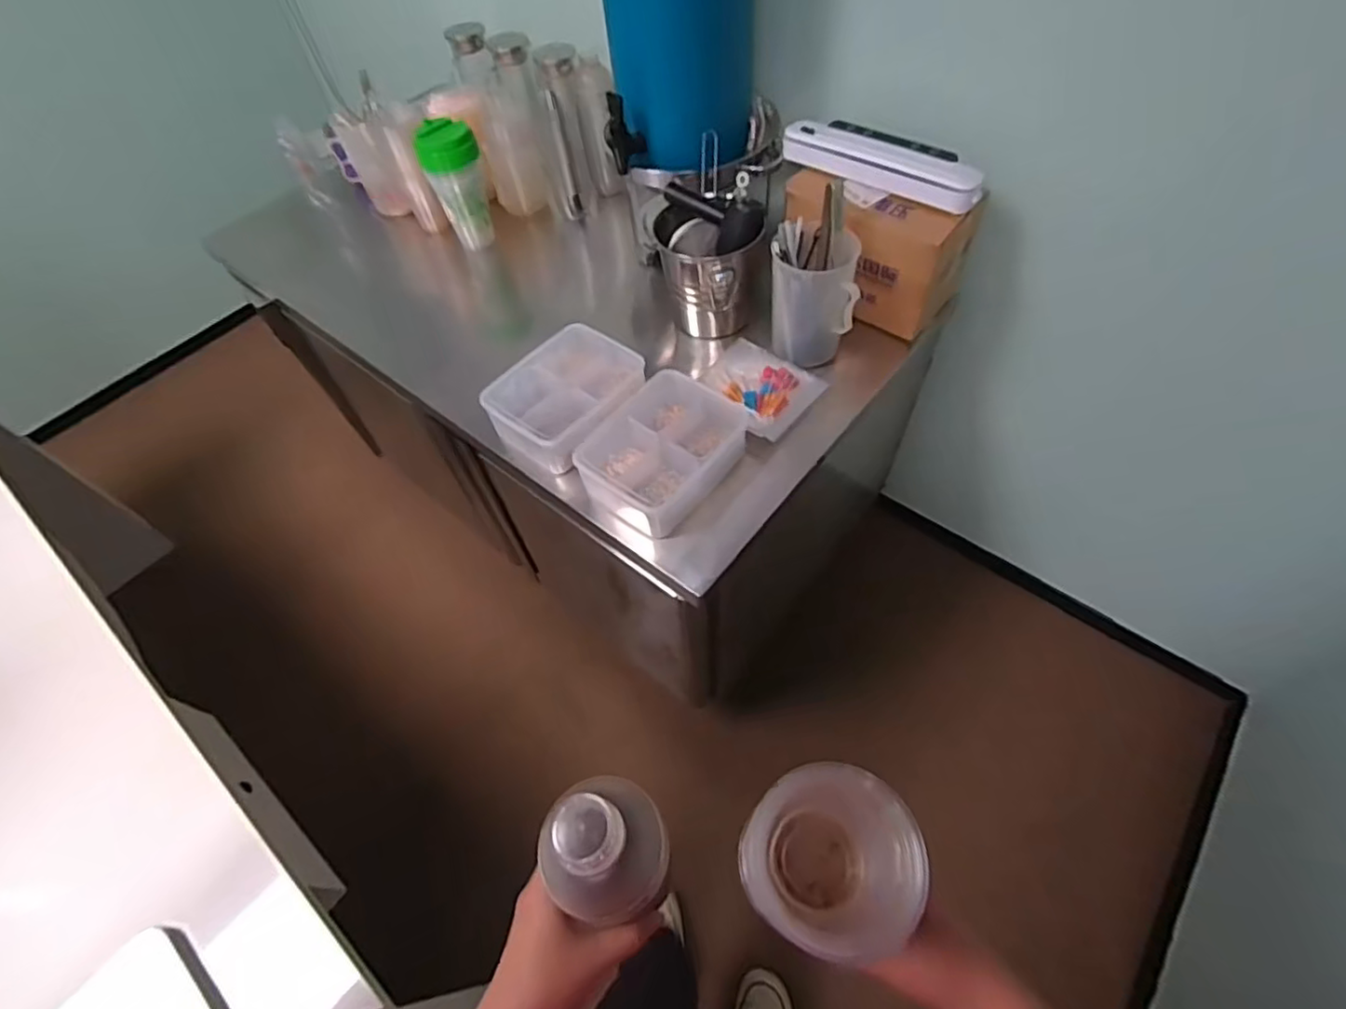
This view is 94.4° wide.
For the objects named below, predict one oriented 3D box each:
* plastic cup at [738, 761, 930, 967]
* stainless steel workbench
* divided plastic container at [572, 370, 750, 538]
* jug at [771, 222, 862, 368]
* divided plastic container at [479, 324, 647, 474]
[{"bbox_3d":[0.096,0.224,0.387,0.089,0.103,0.090,-2,56,3],"label":"plastic cup"},{"bbox_3d":[-0.314,-0.289,1.504,1.460,0.712,0.641,33,64,23],"label":"stainless steel workbench"},{"bbox_3d":[-0.014,-0.074,0.951,0.180,0.101,0.231,31,63,22],"label":"divided plastic container"},{"bbox_3d":[0.223,-0.327,1.013,0.134,0.190,0.124,5,57,7],"label":"jug"},{"bbox_3d":[-0.168,-0.175,1.008,0.186,0.085,0.228,34,65,23],"label":"divided plastic container"}]

